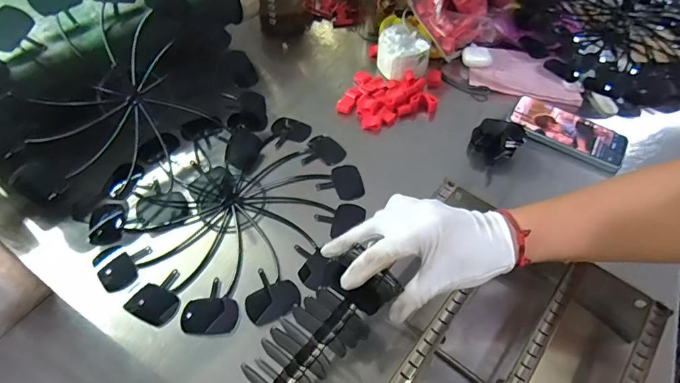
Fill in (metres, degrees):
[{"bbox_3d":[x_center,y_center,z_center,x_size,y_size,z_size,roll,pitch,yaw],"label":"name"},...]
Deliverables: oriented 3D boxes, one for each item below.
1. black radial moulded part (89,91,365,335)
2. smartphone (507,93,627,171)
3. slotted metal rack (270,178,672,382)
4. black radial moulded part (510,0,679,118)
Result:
[{"bbox_3d":[-0.137,0.009,0.547,0.302,0.041,0.332,28,56,18],"label":"black radial moulded part"},{"bbox_3d":[0.327,-0.088,0.619,0.159,0.011,0.085,28,56,18],"label":"smartphone"},{"bbox_3d":[0.128,0.157,0.392,0.252,0.068,0.305,35,58,22],"label":"slotted metal rack"},{"bbox_3d":[0.481,-0.295,0.755,0.336,0.059,0.358,44,74,11],"label":"black radial moulded part"}]

